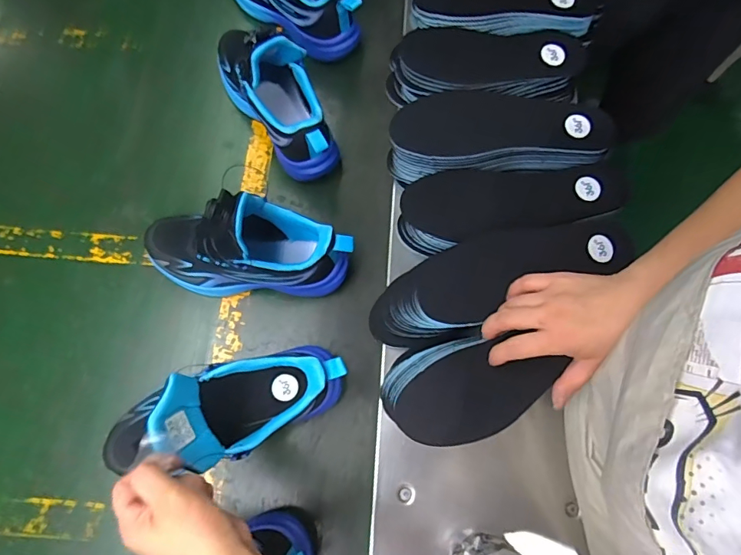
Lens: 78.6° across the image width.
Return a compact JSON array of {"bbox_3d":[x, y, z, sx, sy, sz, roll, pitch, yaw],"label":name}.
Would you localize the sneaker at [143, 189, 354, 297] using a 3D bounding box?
[{"bbox_3d":[-0.137,-0.031,0.486,0.227,0.138,0.082,6,74,0],"label":"sneaker"}]

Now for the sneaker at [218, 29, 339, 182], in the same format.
[{"bbox_3d":[-0.119,-0.225,0.541,0.085,0.142,0.224,-27,77,-9],"label":"sneaker"}]

